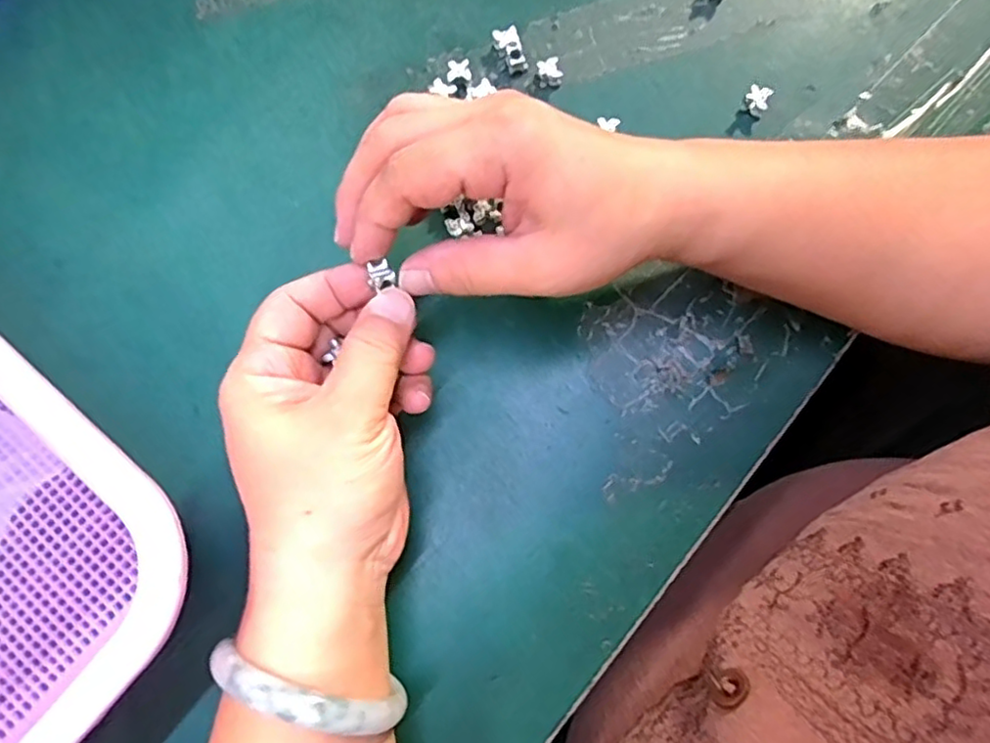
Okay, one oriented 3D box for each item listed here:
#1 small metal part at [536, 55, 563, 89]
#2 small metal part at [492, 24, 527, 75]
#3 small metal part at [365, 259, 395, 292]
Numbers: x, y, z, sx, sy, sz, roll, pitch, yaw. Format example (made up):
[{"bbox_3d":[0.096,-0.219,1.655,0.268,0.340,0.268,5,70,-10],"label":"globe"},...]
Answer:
[{"bbox_3d":[0.027,-0.147,0.320,0.012,0.007,0.013,-13,78,-1],"label":"small metal part"},{"bbox_3d":[0.007,-0.158,0.320,0.011,0.010,0.024,-18,78,-2],"label":"small metal part"},{"bbox_3d":[-0.042,-0.036,0.239,0.008,0.005,0.011,-32,79,-5],"label":"small metal part"}]

